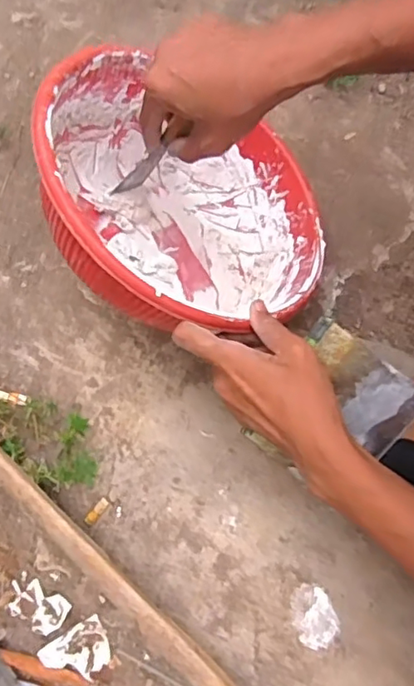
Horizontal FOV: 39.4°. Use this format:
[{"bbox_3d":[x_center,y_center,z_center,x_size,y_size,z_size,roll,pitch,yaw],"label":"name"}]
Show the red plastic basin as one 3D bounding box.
[{"bbox_3d":[-0.034,-0.110,0.494,0.254,0.105,0.249,19,53,-28],"label":"red plastic basin"}]

